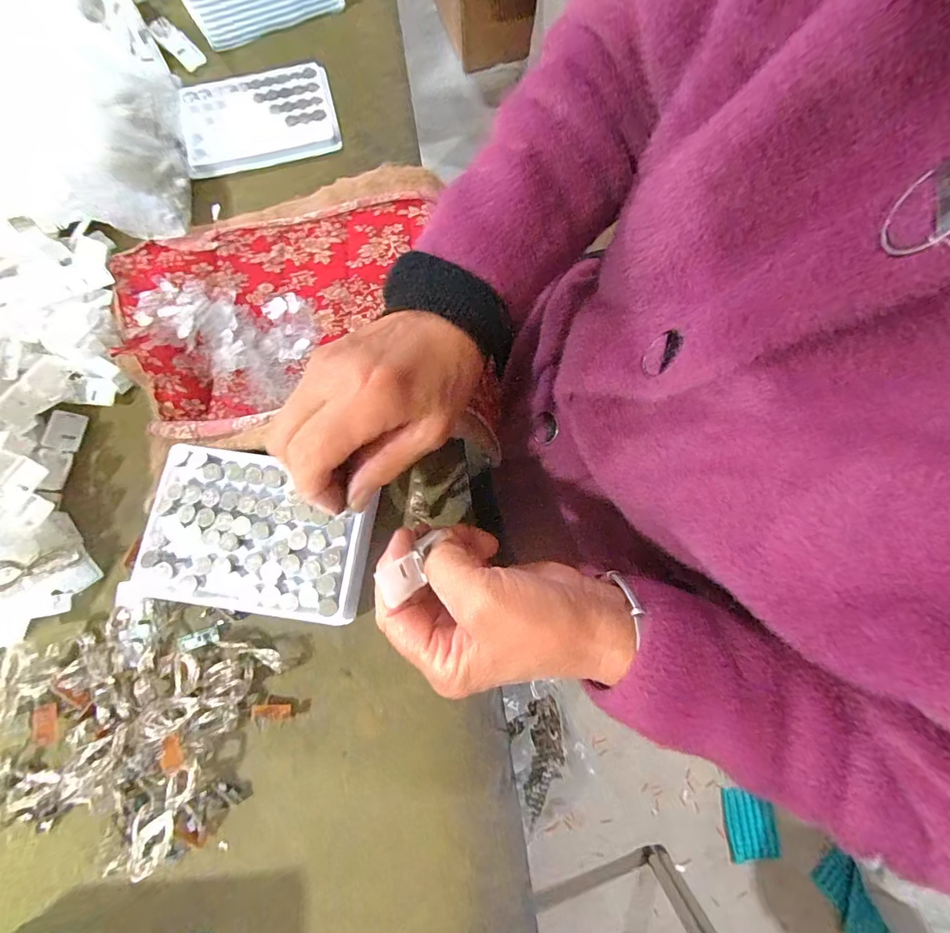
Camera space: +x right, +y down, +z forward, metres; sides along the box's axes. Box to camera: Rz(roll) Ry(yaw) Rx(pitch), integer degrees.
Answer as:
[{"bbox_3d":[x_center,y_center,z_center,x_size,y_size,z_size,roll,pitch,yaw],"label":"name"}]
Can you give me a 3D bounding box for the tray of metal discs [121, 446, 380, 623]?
[{"bbox_3d":[-0.139,0.041,0.282,0.138,0.013,0.098,5,78,2],"label":"tray of metal discs"}]

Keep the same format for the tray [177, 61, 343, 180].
[{"bbox_3d":[-0.184,-0.296,0.380,0.125,0.010,0.090,-16,78,-2],"label":"tray"}]

